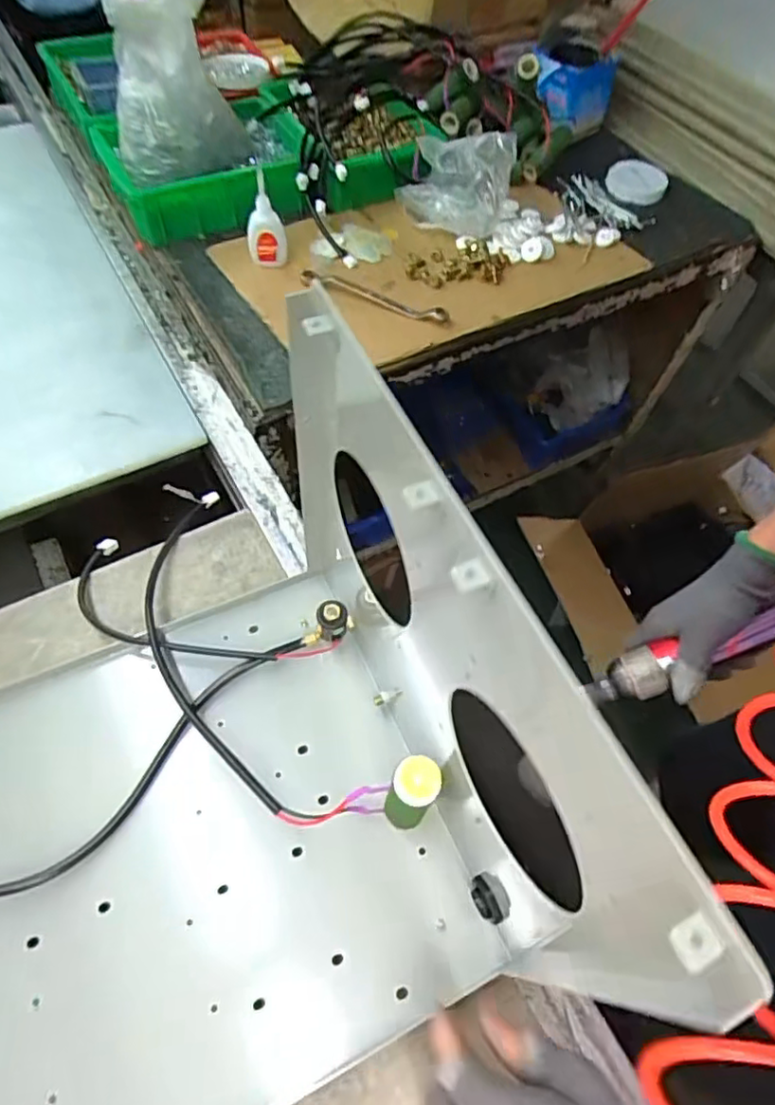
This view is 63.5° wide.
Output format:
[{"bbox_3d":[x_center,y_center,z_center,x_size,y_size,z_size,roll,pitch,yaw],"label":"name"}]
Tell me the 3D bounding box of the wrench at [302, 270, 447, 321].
[{"bbox_3d":[-0.016,-0.300,0.739,0.178,0.015,0.029,24,58,11],"label":"wrench"}]

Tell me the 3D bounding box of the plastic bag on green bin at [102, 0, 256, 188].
[{"bbox_3d":[-0.247,-0.547,0.737,0.162,0.183,0.104,-12,58,-11],"label":"plastic bag on green bin"}]

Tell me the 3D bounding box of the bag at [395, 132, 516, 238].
[{"bbox_3d":[0.090,-0.485,0.815,0.131,0.073,0.135,14,59,4],"label":"bag"}]

